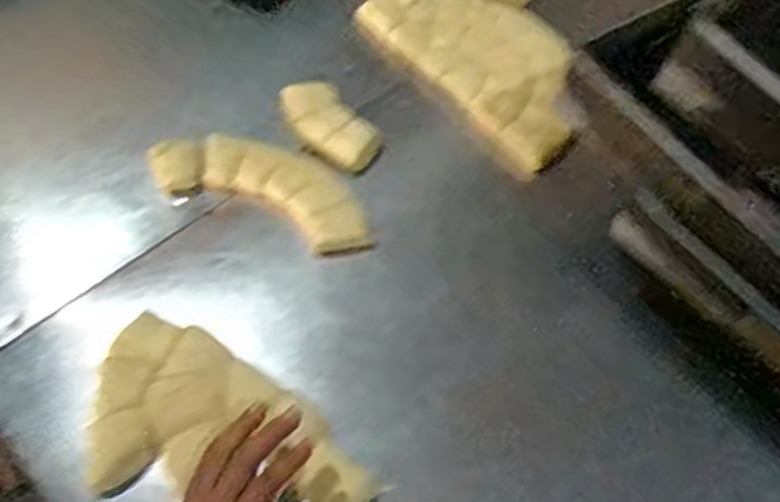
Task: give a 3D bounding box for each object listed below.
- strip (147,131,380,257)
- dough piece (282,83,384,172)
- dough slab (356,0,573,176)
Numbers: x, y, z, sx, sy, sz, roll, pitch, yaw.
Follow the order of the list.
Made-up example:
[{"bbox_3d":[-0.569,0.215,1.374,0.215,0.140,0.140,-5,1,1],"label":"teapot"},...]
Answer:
[{"bbox_3d":[-0.131,-0.070,0.756,0.250,0.018,0.096,21,60,13],"label":"strip"},{"bbox_3d":[-0.067,-0.142,0.805,0.078,0.020,0.134,-34,64,-19],"label":"dough piece"},{"bbox_3d":[0.122,-0.236,0.865,0.173,0.026,0.314,-33,63,-18],"label":"dough slab"}]

